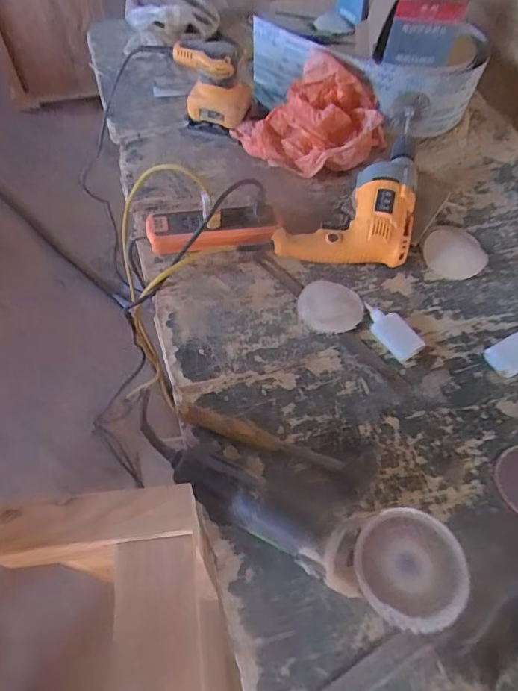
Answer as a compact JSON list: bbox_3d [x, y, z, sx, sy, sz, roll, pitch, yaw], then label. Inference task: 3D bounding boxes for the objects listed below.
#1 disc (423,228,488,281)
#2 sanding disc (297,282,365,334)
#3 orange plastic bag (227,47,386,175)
[{"bbox_3d":[0.308,-0.146,0.739,0.105,0.009,0.092,-37,67,-22],"label":"disc"},{"bbox_3d":[0.104,-0.056,0.674,0.088,0.008,0.087,1,59,-2],"label":"sanding disc"},{"bbox_3d":[0.093,-0.395,0.813,0.234,0.114,0.192,25,61,12],"label":"orange plastic bag"}]

